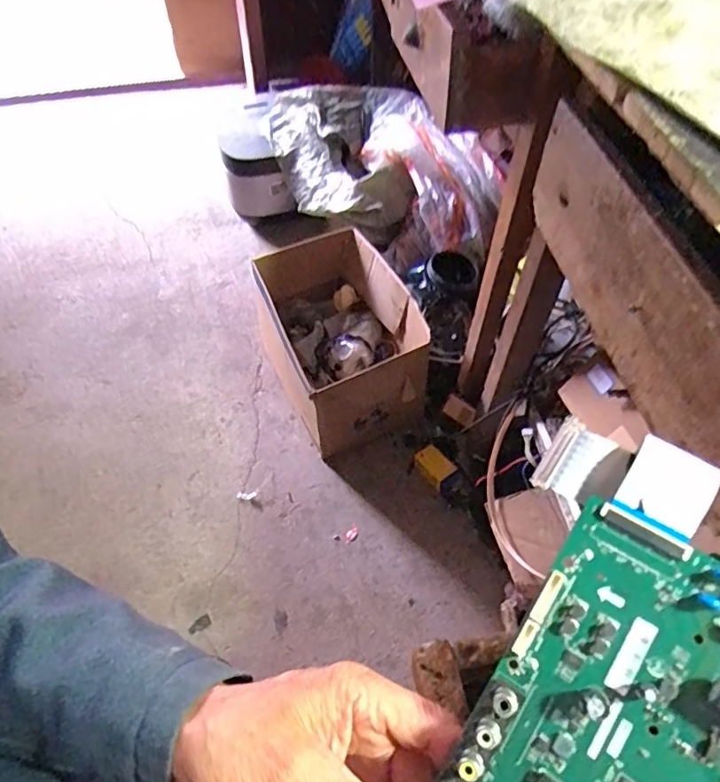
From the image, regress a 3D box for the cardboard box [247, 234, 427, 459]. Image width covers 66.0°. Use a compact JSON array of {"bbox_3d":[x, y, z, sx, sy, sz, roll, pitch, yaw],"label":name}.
[{"bbox_3d":[-0.043,-0.121,1.201,0.283,0.242,0.439,-22,60,-13],"label":"cardboard box"}]

